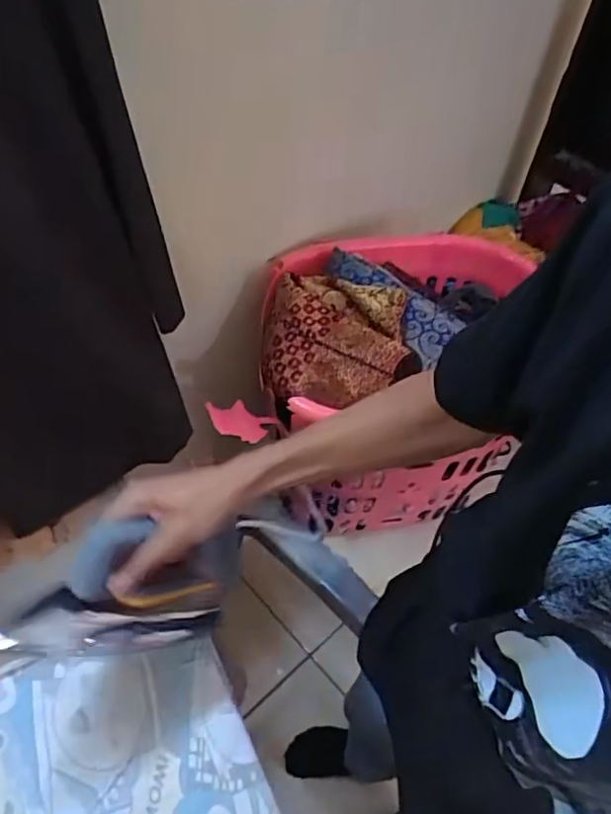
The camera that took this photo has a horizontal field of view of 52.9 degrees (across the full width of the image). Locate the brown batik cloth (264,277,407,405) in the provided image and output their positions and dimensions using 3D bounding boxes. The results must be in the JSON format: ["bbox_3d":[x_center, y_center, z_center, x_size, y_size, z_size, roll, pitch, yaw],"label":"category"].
[{"bbox_3d":[0.029,-0.093,0.852,0.185,0.055,0.184,13,90,24],"label":"brown batik cloth"}]

